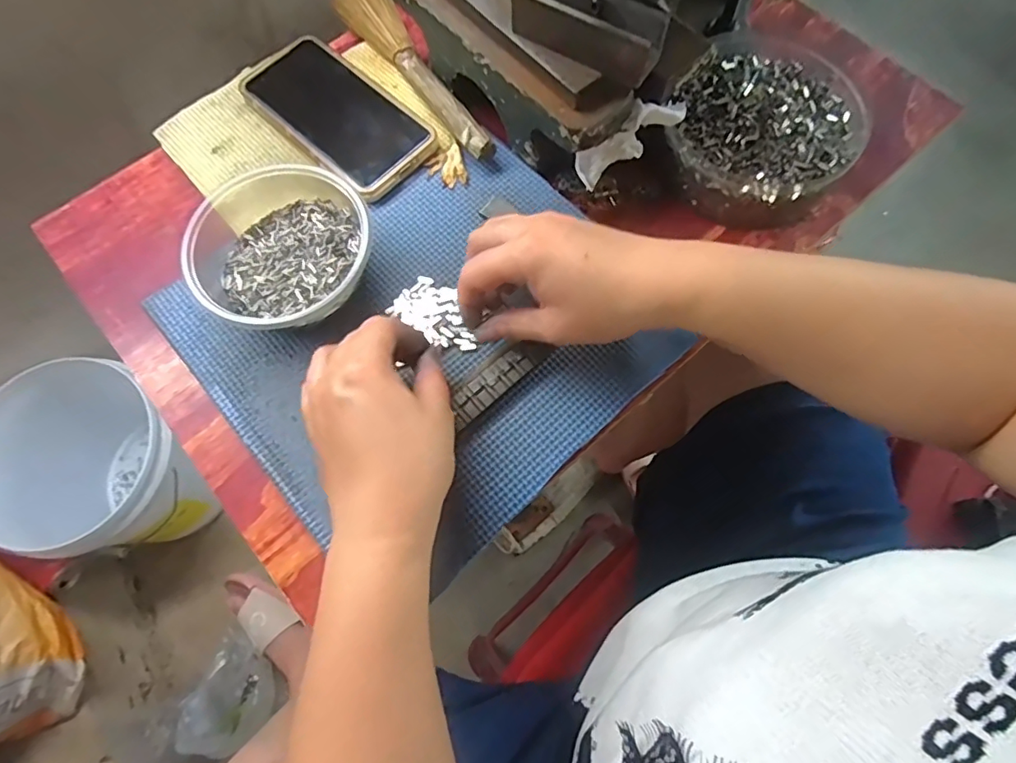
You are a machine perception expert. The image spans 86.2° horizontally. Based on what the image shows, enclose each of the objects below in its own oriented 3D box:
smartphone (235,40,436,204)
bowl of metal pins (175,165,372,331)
[{"bbox_3d":[-0.131,-0.204,0.416,0.159,0.014,0.076,42,76,14],"label":"smartphone"},{"bbox_3d":[-0.151,-0.086,0.357,0.118,0.053,0.115,0,71,1],"label":"bowl of metal pins"}]

